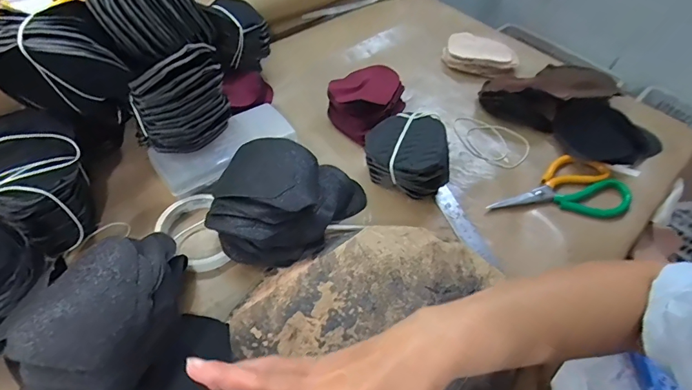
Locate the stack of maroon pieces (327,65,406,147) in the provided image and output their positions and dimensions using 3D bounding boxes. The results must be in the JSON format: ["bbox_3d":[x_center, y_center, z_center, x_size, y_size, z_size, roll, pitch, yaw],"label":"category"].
[{"bbox_3d":[0.031,-0.133,0.598,0.099,0.058,0.115,37,57,23],"label":"stack of maroon pieces"}]

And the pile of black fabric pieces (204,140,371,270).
[{"bbox_3d":[-0.061,0.003,0.462,0.148,0.060,0.150,2,50,-3],"label":"pile of black fabric pieces"}]

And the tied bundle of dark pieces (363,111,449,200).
[{"bbox_3d":[0.080,-0.052,0.527,0.102,0.066,0.110,2,50,-3],"label":"tied bundle of dark pieces"}]

